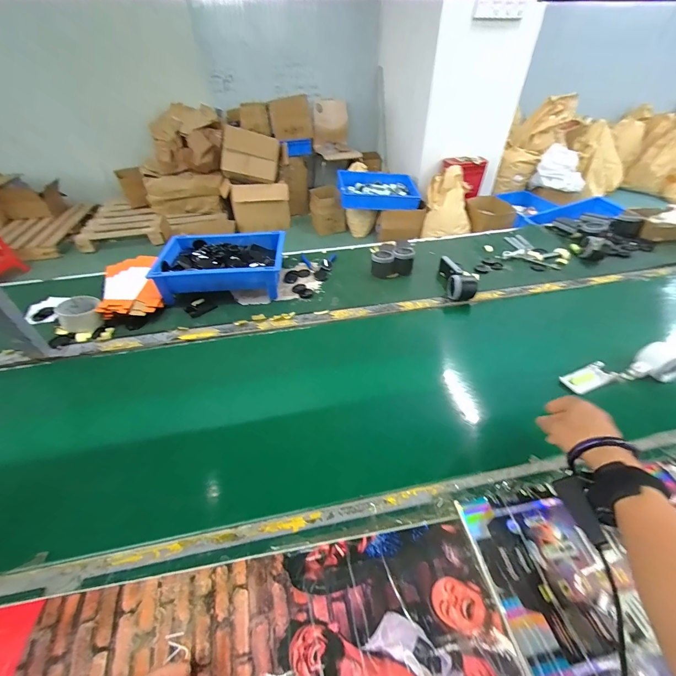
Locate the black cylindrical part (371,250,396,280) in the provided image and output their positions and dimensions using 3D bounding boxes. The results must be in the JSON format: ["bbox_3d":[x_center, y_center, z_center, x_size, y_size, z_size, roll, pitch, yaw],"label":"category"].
[{"bbox_3d":[0.118,-0.199,0.866,0.051,0.048,0.055,-1,42,1],"label":"black cylindrical part"}]

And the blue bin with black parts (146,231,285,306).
[{"bbox_3d":[-0.297,-0.198,0.867,0.307,0.084,0.229,-4,42,-1],"label":"blue bin with black parts"}]

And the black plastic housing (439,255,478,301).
[{"bbox_3d":[0.300,-0.157,0.824,0.057,0.053,0.153,-1,42,2],"label":"black plastic housing"}]

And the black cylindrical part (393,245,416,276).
[{"bbox_3d":[0.174,-0.204,0.866,0.055,0.052,0.065,6,43,10],"label":"black cylindrical part"}]

